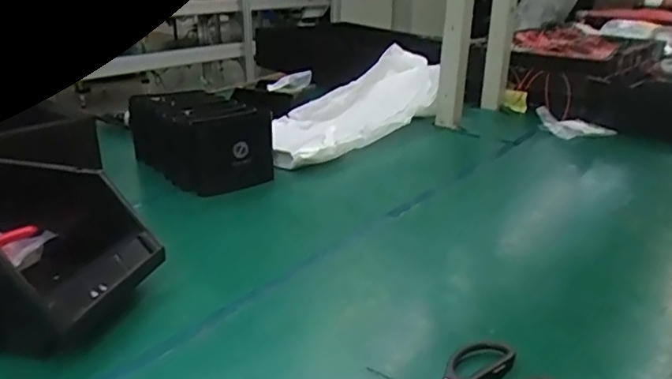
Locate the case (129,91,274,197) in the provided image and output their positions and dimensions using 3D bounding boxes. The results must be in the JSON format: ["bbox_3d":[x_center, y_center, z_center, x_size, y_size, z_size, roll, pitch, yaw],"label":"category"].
[{"bbox_3d":[-0.213,-0.079,0.874,0.131,0.110,0.224,-17,29,-36],"label":"case"}]

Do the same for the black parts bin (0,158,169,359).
[{"bbox_3d":[-0.322,0.055,0.533,0.264,0.117,0.164,7,23,14],"label":"black parts bin"}]

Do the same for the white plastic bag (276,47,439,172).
[{"bbox_3d":[0.036,-0.161,1.067,0.205,0.122,0.470,20,30,38],"label":"white plastic bag"}]

